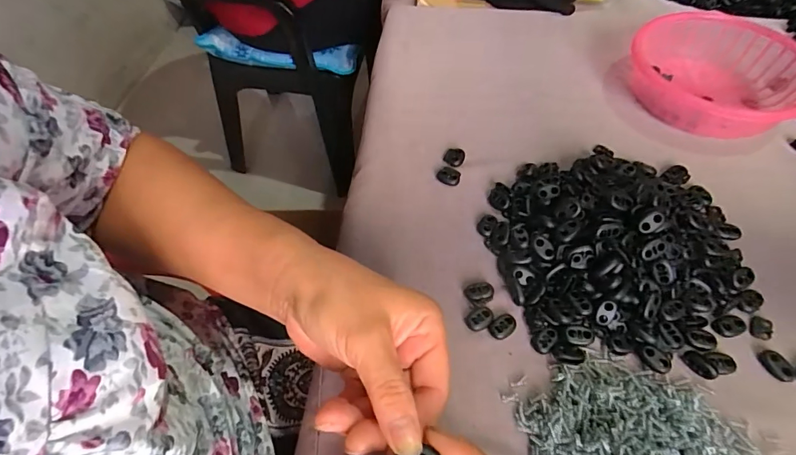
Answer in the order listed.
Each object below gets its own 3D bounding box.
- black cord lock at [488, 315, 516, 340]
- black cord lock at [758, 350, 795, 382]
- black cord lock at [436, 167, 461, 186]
[{"bbox_3d":[0.077,0.073,0.311,0.020,0.005,0.015,-28,58,-16],"label":"black cord lock"},{"bbox_3d":[0.262,0.095,0.291,0.015,0.007,0.022,-17,55,-9],"label":"black cord lock"},{"bbox_3d":[0.047,-0.047,0.393,0.022,0.006,0.018,8,55,8],"label":"black cord lock"}]

